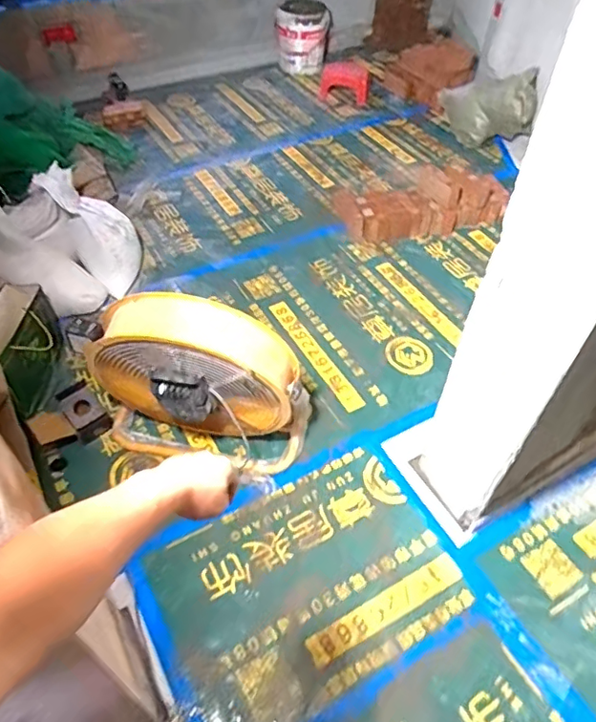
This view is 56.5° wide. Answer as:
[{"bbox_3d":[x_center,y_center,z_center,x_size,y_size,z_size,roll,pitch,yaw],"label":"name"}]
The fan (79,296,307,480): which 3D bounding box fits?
[{"bbox_3d":[-0.267,0.079,1.512,0.556,0.497,0.242,4,49,3],"label":"fan"}]

